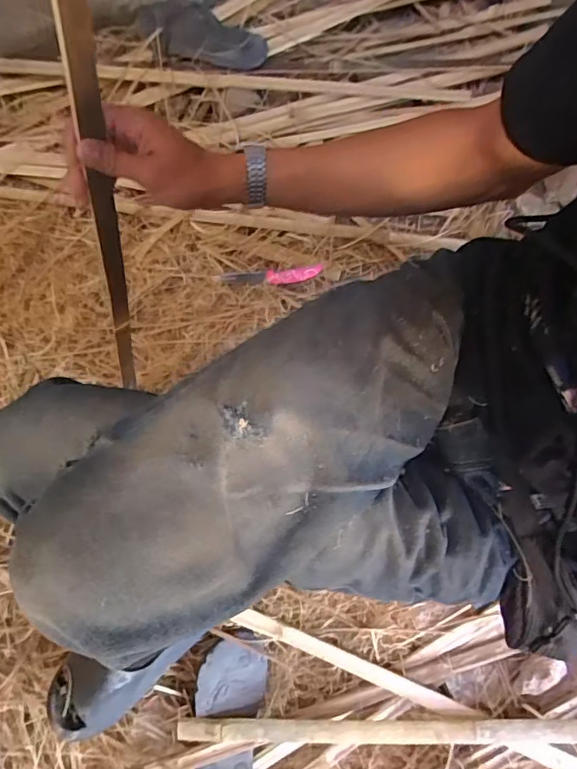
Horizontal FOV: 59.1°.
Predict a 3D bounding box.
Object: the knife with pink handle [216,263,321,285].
[{"bbox_3d":[-0.034,-0.185,0.868,0.182,0.022,0.031,-6,77,0],"label":"knife with pink handle"}]

